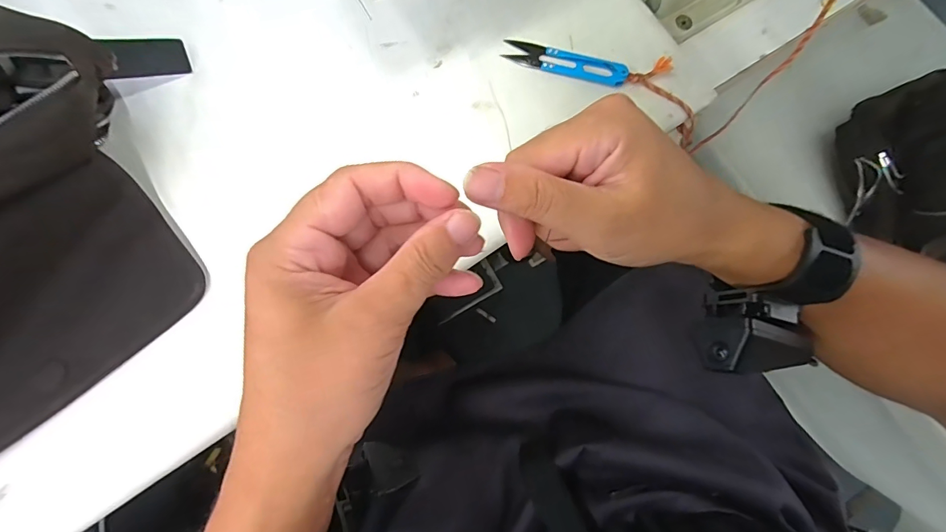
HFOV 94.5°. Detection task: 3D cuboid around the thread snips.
[{"bbox_3d":[0.077,-0.168,0.359,0.101,0.010,0.022,17,77,2],"label":"thread snips"}]

